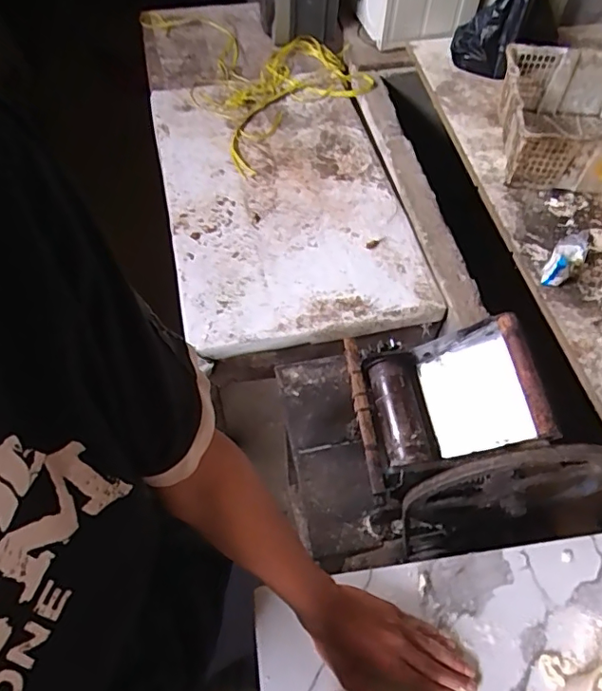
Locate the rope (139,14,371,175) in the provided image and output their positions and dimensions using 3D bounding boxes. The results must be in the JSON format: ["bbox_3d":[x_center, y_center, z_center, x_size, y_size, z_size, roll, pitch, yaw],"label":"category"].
[{"bbox_3d":[-0.083,-0.743,1.451,0.472,0.084,0.640,-21,57,-14],"label":"rope"}]

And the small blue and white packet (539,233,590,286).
[{"bbox_3d":[0.536,-0.171,1.088,0.057,0.056,0.126,32,61,21],"label":"small blue and white packet"}]

